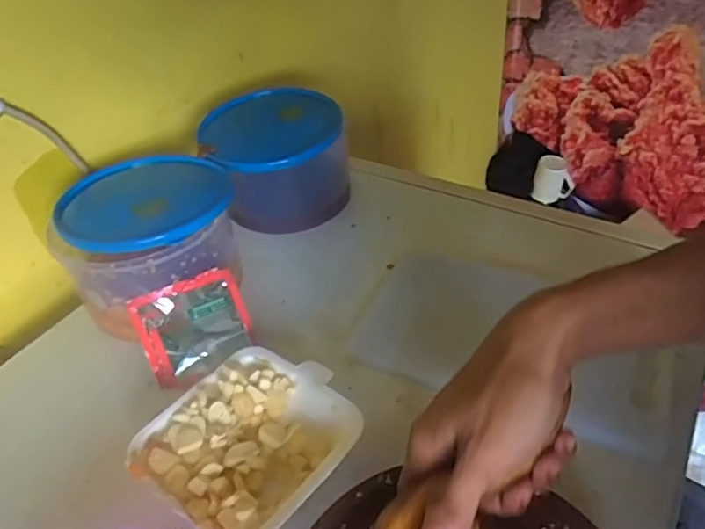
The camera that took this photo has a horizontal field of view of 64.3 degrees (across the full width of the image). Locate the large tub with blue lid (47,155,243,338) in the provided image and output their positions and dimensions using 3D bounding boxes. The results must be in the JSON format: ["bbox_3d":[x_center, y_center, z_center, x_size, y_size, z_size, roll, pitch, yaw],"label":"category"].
[{"bbox_3d":[-0.175,-0.021,0.509,0.138,0.115,0.140,-4,41,3],"label":"large tub with blue lid"}]

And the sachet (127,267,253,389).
[{"bbox_3d":[-0.129,0.051,0.462,0.084,0.007,0.077,-23,86,-19],"label":"sachet"}]

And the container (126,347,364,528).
[{"bbox_3d":[-0.067,0.124,0.388,0.123,0.034,0.130,27,51,33],"label":"container"}]

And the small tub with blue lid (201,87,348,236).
[{"bbox_3d":[-0.074,-0.103,0.595,0.133,0.115,0.126,-4,41,3],"label":"small tub with blue lid"}]

